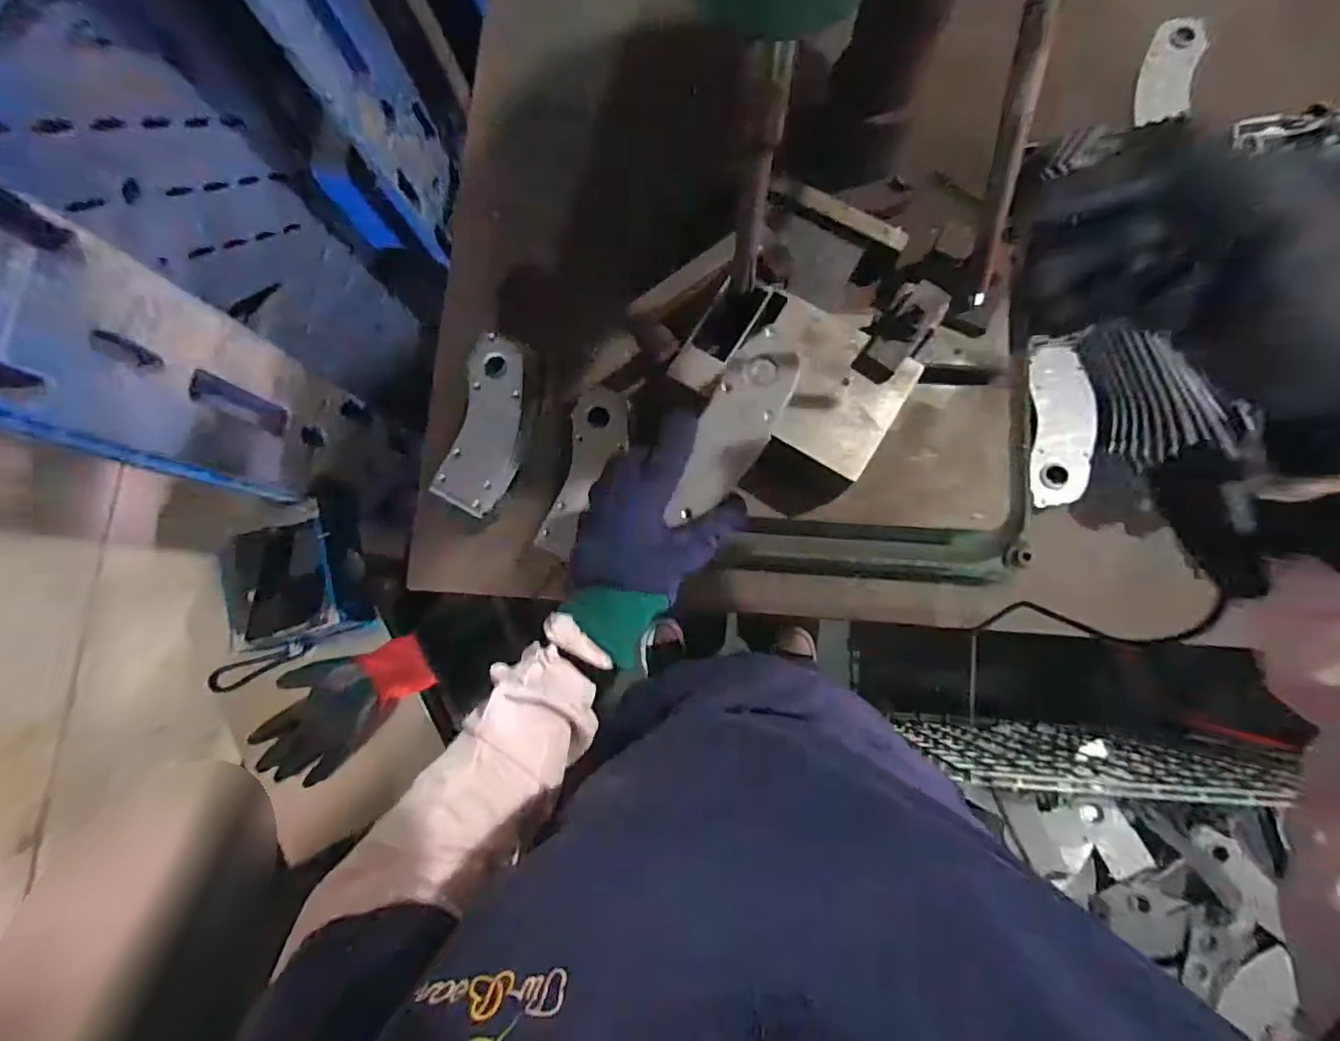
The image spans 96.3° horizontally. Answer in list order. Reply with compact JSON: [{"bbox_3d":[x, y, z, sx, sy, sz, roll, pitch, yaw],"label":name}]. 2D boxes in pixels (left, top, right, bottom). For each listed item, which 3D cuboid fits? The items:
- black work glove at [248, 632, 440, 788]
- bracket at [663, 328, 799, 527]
[{"bbox_3d":[-0.396,0.213,0.721,0.217,0.042,0.123,-42,82,-2],"label":"black work glove"},{"bbox_3d":[0.049,-0.071,0.452,0.051,0.016,0.156,26,86,7],"label":"bracket"}]

